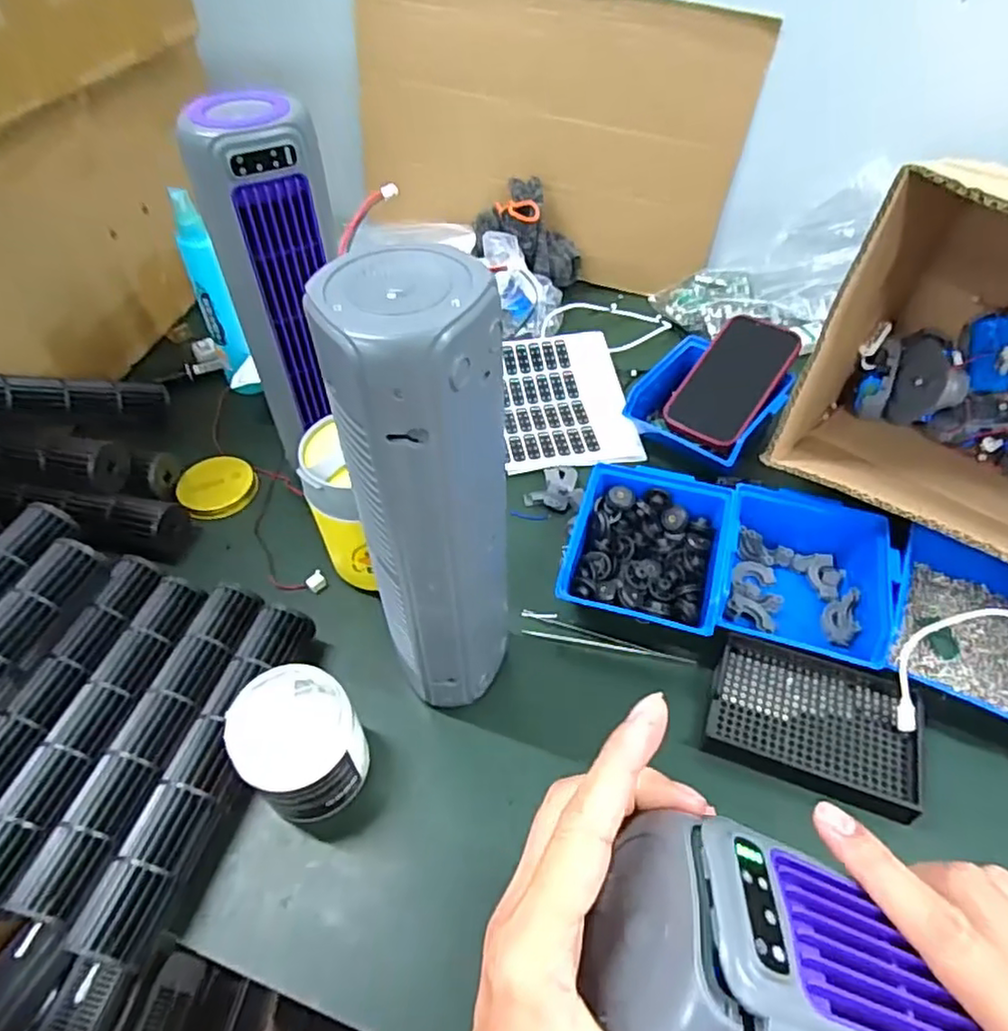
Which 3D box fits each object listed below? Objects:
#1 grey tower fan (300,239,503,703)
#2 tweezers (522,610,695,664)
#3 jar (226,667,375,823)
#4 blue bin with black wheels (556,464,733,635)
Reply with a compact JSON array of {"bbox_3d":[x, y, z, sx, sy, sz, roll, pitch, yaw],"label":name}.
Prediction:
[{"bbox_3d":[-0.037,0.005,0.384,0.083,0.310,0.091,-5,49,-4],"label":"grey tower fan"},{"bbox_3d":[0.078,0.094,0.504,0.131,0.007,0.023,10,50,9],"label":"tweezers"},{"bbox_3d":[-0.130,0.147,0.422,0.072,0.081,0.078,0,49,0],"label":"jar"},{"bbox_3d":[0.113,0.029,0.521,0.112,0.060,0.131,14,51,12],"label":"blue bin with black wheels"}]

